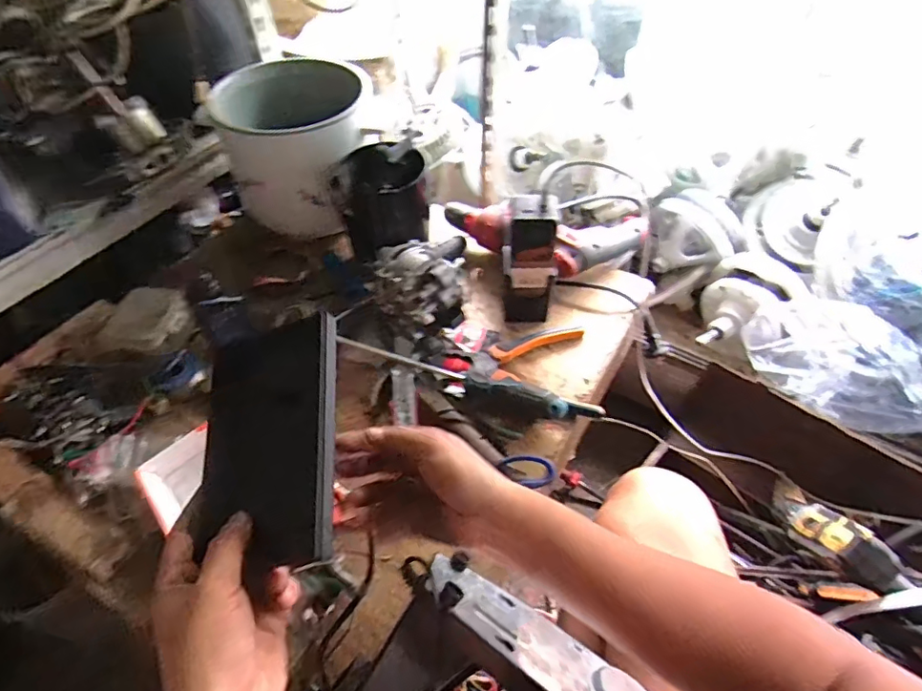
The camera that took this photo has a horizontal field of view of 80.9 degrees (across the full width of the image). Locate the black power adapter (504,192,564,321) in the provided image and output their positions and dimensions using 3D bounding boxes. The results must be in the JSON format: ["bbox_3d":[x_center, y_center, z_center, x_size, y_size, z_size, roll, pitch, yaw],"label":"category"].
[{"bbox_3d":[0.084,-0.102,0.652,0.061,0.154,0.047,3,50,3],"label":"black power adapter"}]

